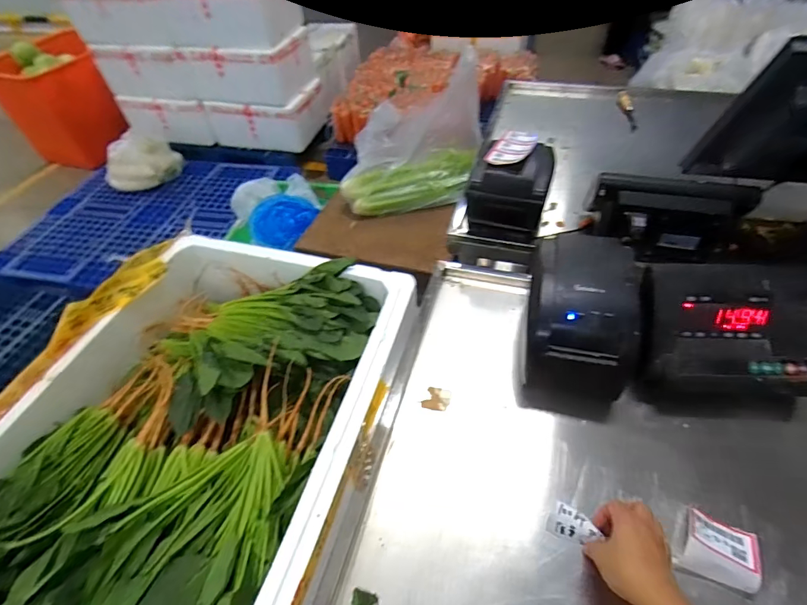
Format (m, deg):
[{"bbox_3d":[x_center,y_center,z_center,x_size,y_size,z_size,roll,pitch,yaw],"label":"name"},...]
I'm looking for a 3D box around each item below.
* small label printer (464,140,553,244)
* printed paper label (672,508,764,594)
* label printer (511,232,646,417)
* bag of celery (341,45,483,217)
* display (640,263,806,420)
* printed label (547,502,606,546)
[{"bbox_3d":[0.217,-0.237,0.859,0.144,0.135,0.171,12,51,15],"label":"small label printer"},{"bbox_3d":[0.364,0.282,0.484,0.075,0.016,0.072,20,53,21],"label":"printed paper label"},{"bbox_3d":[0.269,0.027,0.640,0.152,0.155,0.224,8,50,12],"label":"label printer"},{"bbox_3d":[0.019,-0.462,1.211,0.398,0.354,0.150,-10,49,-4],"label":"bag of celery"},{"bbox_3d":[0.462,0.051,0.590,0.244,0.163,0.133,3,49,8],"label":"display"},{"bbox_3d":[0.204,0.265,0.510,0.056,0.013,0.034,13,49,18],"label":"printed label"}]

